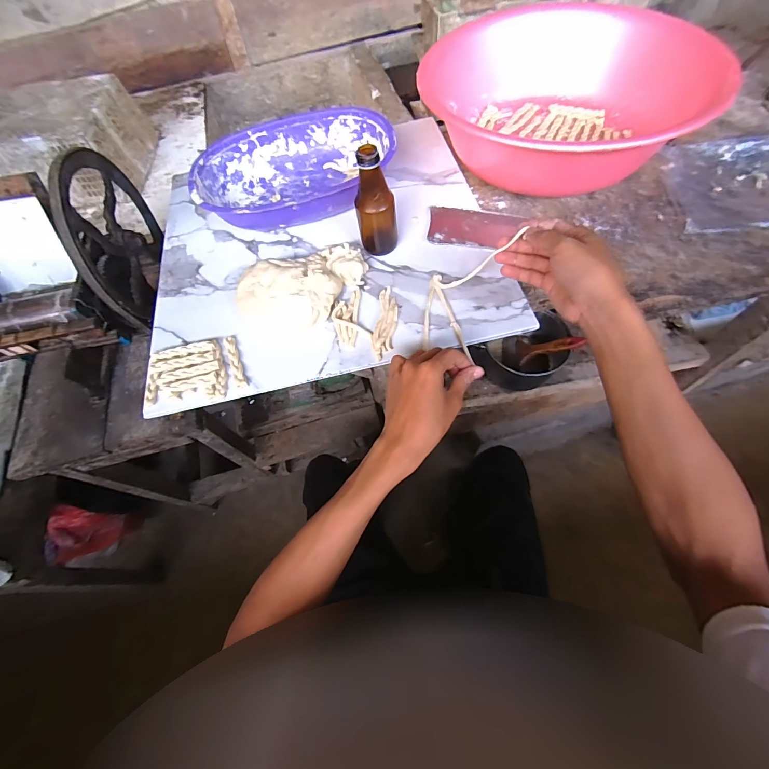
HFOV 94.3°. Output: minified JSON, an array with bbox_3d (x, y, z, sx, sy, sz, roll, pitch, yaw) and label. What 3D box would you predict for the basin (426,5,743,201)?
[{"bbox_3d":[0.287,-0.452,0.576,0.371,0.124,0.371,-2,63,3],"label":"basin"}]

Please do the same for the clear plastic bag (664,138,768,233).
[{"bbox_3d":[0.579,-0.301,0.515,0.310,0.032,0.163,-4,63,2],"label":"clear plastic bag"}]

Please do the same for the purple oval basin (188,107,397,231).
[{"bbox_3d":[-0.136,-0.326,0.557,0.292,0.074,0.213,-25,64,-8],"label":"purple oval basin"}]

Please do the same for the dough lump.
[{"bbox_3d":[-0.107,-0.127,0.468,0.177,0.041,0.106,-21,64,-7],"label":"dough lump"}]

